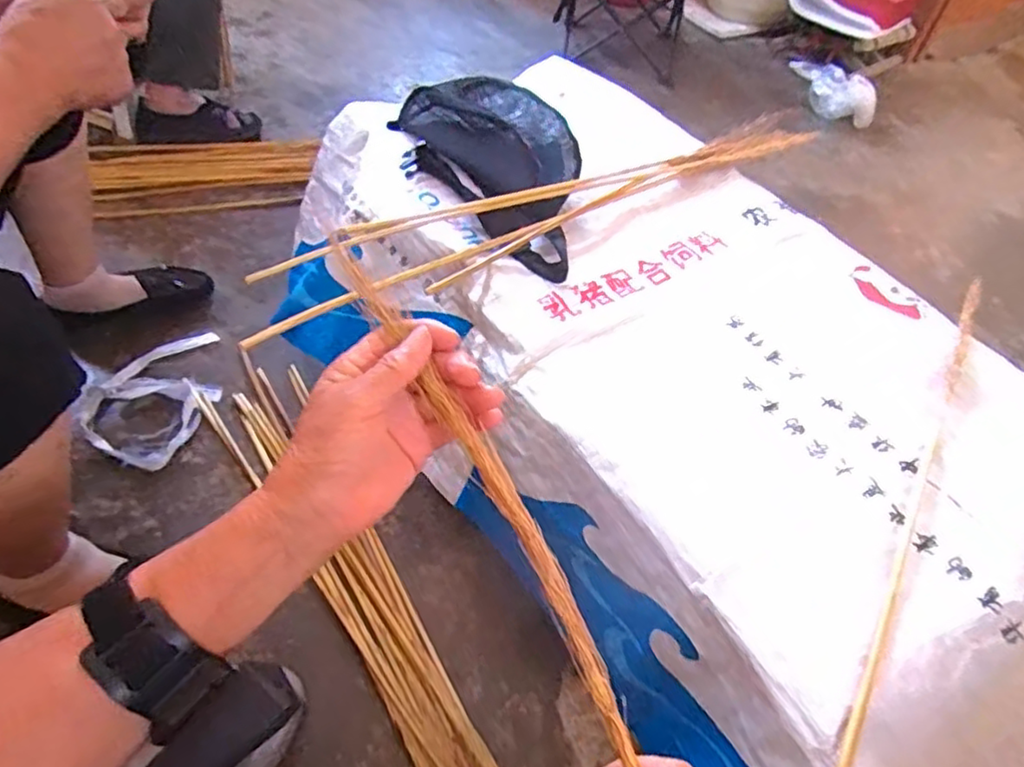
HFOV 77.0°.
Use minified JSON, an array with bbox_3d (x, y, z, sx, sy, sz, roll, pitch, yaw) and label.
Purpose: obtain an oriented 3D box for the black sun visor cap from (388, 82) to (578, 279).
[{"bbox_3d":[-0.005,-0.292,0.843,0.201,0.060,0.376,-33,60,-26],"label":"black sun visor cap"}]

